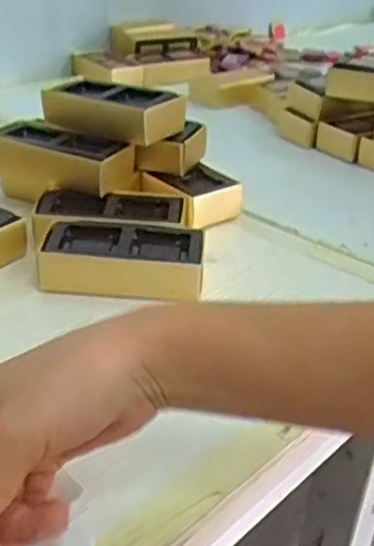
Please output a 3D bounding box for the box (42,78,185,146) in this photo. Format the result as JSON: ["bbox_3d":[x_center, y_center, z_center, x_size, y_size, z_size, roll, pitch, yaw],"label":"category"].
[{"bbox_3d":[-0.064,-0.141,0.596,0.115,0.031,0.058,18,32,24],"label":"box"}]

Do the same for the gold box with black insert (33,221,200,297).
[{"bbox_3d":[-0.045,-0.010,0.493,0.111,0.028,0.059,7,30,4],"label":"gold box with black insert"}]

